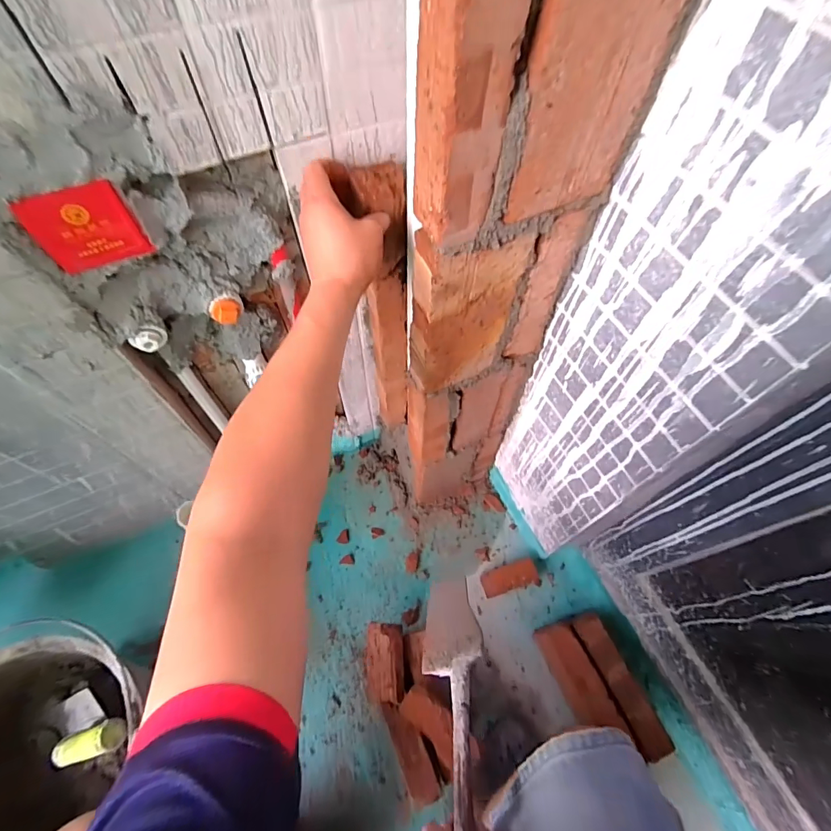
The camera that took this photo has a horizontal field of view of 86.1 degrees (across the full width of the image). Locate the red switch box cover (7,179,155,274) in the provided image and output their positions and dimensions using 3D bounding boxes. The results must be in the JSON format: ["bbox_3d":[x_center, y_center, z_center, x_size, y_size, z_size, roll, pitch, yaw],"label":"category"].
[{"bbox_3d":[-0.301,-0.171,0.411,0.081,0.076,0.006,-23,65,-13],"label":"red switch box cover"}]

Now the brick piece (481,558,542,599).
[{"bbox_3d":[0.192,0.321,0.883,0.117,0.057,0.053,-11,63,-6],"label":"brick piece"}]

